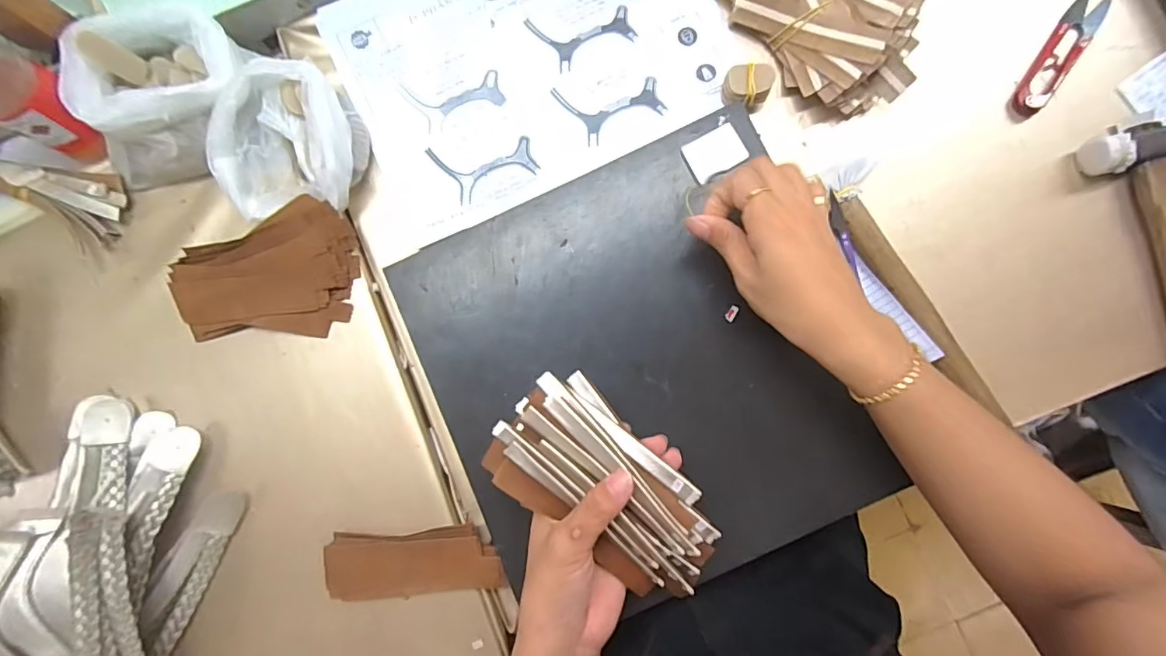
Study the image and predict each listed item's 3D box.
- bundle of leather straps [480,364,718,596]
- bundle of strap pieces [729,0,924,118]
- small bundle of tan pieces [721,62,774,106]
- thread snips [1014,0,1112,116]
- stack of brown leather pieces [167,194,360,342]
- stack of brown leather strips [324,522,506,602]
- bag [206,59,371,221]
[{"bbox_3d":[0.015,0.101,0.313,0.150,0.036,0.077,41,89,3],"label":"bundle of leather straps"},{"bbox_3d":[0.184,-0.238,0.389,0.156,0.042,0.096,41,89,4],"label":"bundle of strap pieces"},{"bbox_3d":[0.126,-0.186,0.394,0.034,0.024,0.029,10,87,3],"label":"small bundle of tan pieces"},{"bbox_3d":[0.375,-0.215,0.397,0.026,0.005,0.112,34,89,4],"label":"thread snips"},{"bbox_3d":[-0.246,-0.039,0.390,0.134,0.033,0.093,-10,86,2],"label":"stack of brown leather pieces"},{"bbox_3d":[-0.127,0.175,0.375,0.134,0.015,0.049,-6,87,2],"label":"stack of brown leather strips"},{"bbox_3d":[-0.227,-0.139,0.391,0.107,0.054,0.101,-4,87,2],"label":"bag"}]

